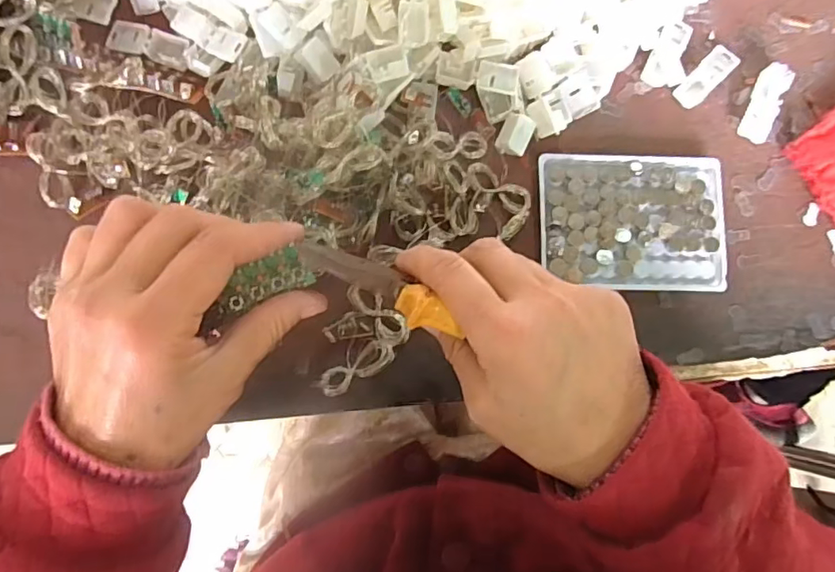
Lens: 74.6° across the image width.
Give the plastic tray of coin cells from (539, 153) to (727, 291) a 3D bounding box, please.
[{"bbox_3d":[0.149,-0.045,0.380,0.128,0.010,0.093,1,84,-4],"label":"plastic tray of coin cells"}]

